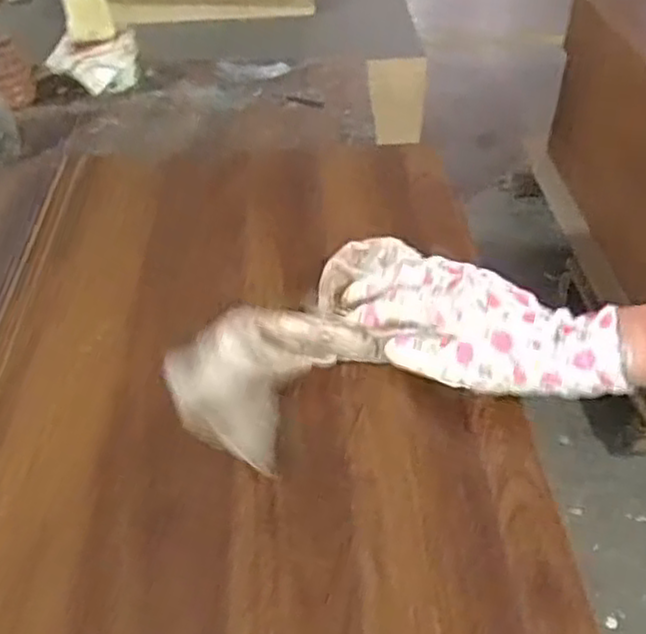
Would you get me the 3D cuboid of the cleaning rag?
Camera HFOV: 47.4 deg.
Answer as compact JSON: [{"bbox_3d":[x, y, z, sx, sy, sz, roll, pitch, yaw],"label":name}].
[{"bbox_3d":[-0.036,0.033,0.446,0.079,0.041,0.111,19,47,27],"label":"cleaning rag"}]

